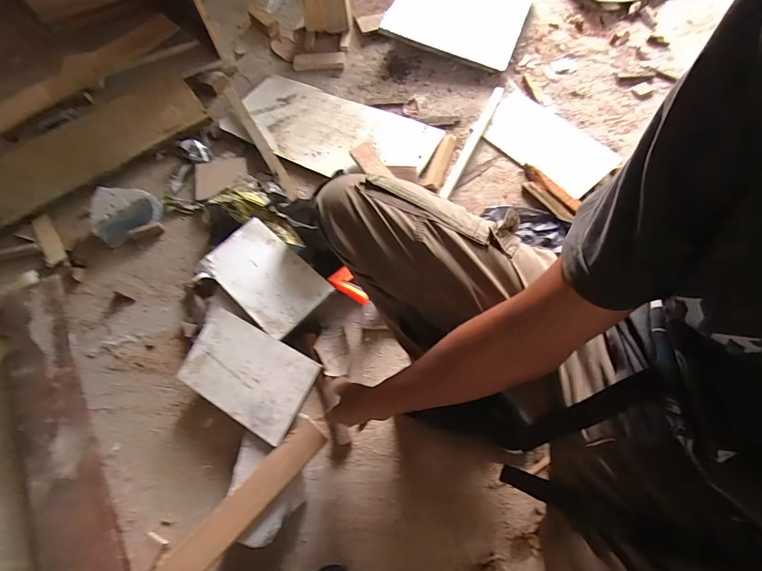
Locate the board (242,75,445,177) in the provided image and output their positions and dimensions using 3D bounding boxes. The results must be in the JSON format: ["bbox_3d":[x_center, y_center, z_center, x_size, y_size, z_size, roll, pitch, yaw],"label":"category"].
[{"bbox_3d":[-0.132,-0.415,0.998,0.534,0.023,0.249,22,69,12],"label":"board"}]

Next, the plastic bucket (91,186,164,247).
[{"bbox_3d":[-0.598,-0.175,0.889,0.143,0.066,0.116,-22,67,-7],"label":"plastic bucket"}]

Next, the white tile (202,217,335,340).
[{"bbox_3d":[-0.231,-0.023,0.756,0.254,0.011,0.145,39,73,19],"label":"white tile"}]

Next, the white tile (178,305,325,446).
[{"bbox_3d":[-0.244,0.152,0.678,0.251,0.011,0.147,25,76,20],"label":"white tile"}]

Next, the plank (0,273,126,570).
[{"bbox_3d":[-0.508,0.426,0.618,0.159,0.039,1.090,-30,66,-10],"label":"plank"}]

